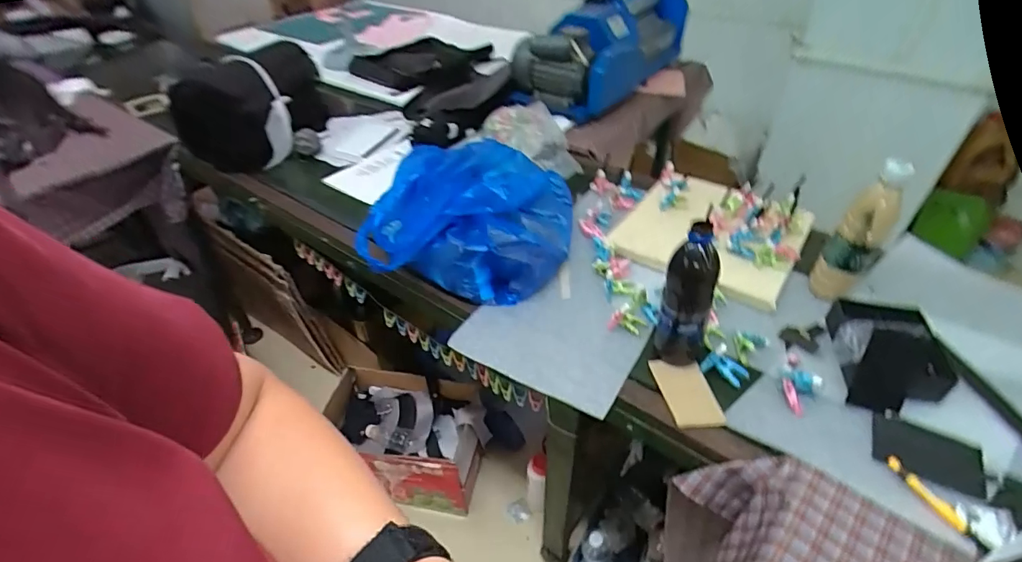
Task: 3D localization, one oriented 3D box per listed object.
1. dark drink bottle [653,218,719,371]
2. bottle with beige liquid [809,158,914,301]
[{"bbox_3d":[0.235,0.024,0.640,0.065,0.204,0.053,13,43,17],"label":"dark drink bottle"},{"bbox_3d":[0.534,-0.074,0.734,0.069,0.220,0.078,30,49,30],"label":"bottle with beige liquid"}]

